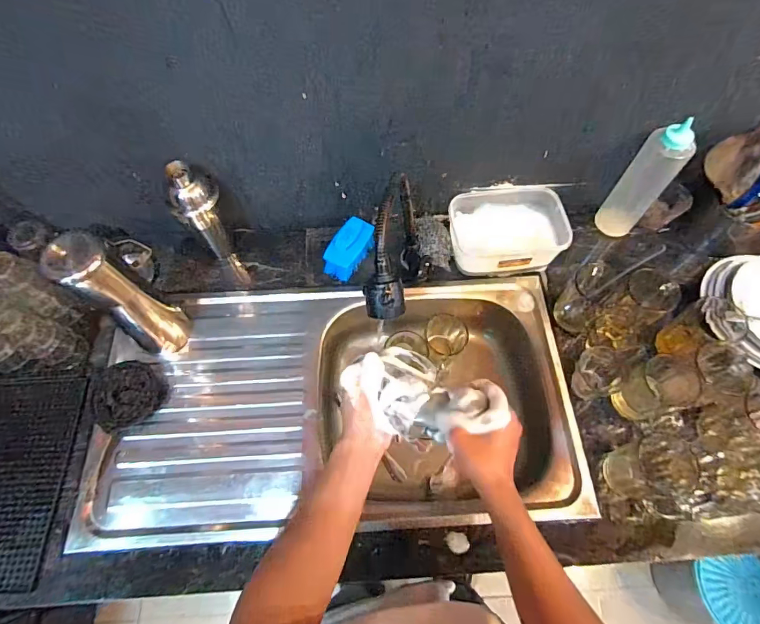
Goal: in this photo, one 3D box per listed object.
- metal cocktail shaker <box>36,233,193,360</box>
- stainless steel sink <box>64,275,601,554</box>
[{"bbox_3d":[-0.367,-0.014,0.630,0.068,0.264,0.078,10,65,5],"label":"metal cocktail shaker"},{"bbox_3d":[-0.065,0.162,0.751,0.741,0.168,0.406,-3,64,-1],"label":"stainless steel sink"}]

